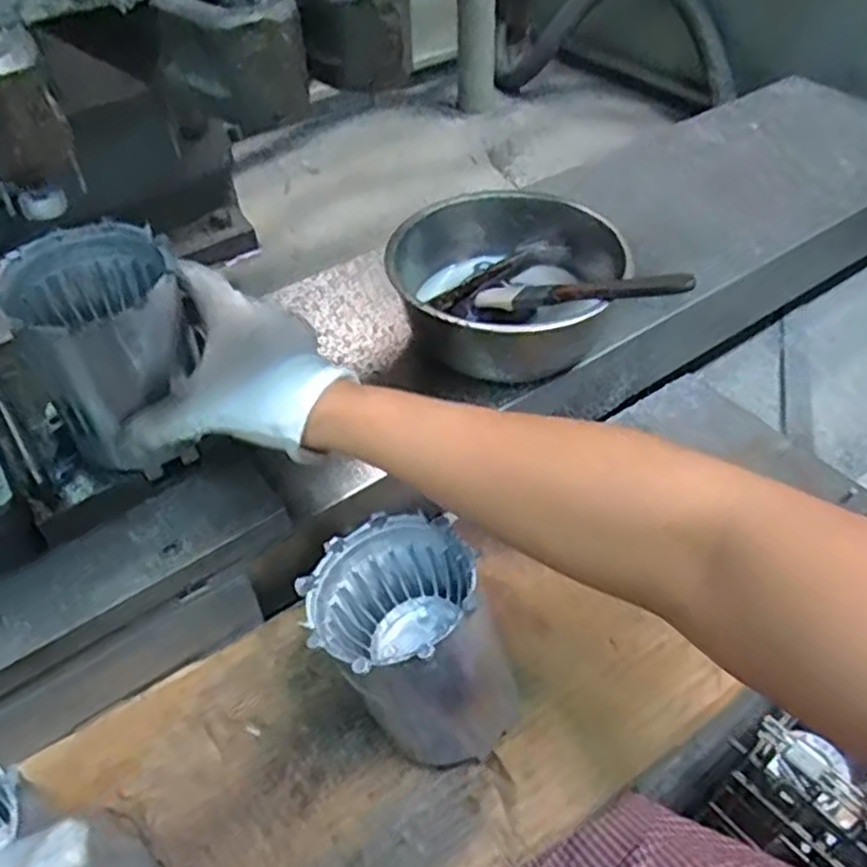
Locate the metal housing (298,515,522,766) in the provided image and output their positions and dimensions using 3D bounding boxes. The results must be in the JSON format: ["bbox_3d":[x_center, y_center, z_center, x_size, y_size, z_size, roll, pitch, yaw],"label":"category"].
[{"bbox_3d":[-0.019,0.123,0.429,0.087,0.126,0.113,-19,49,-15],"label":"metal housing"}]

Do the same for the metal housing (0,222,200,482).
[{"bbox_3d":[-0.187,-0.049,0.443,0.090,0.116,0.094,-30,53,-23],"label":"metal housing"}]

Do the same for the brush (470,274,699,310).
[{"bbox_3d":[0.106,-0.105,0.557,0.181,0.014,0.020,5,41,43],"label":"brush"}]

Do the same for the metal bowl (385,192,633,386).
[{"bbox_3d":[0.062,-0.123,0.617,0.185,0.072,0.185,-1,47,1],"label":"metal bowl"}]

